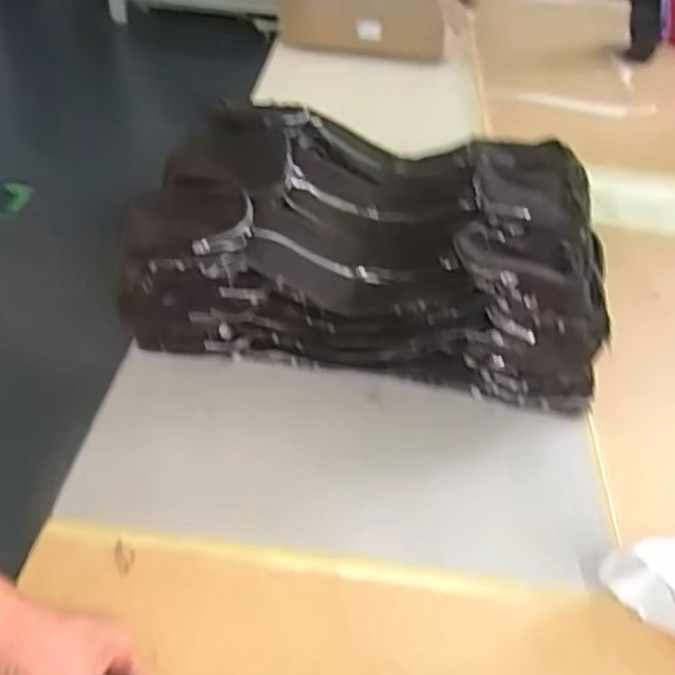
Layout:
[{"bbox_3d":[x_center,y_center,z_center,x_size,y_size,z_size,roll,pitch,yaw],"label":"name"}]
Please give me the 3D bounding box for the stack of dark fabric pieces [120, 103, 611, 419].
[{"bbox_3d":[0.049,-0.119,0.868,0.547,0.180,0.374,5,42,-2],"label":"stack of dark fabric pieces"}]

